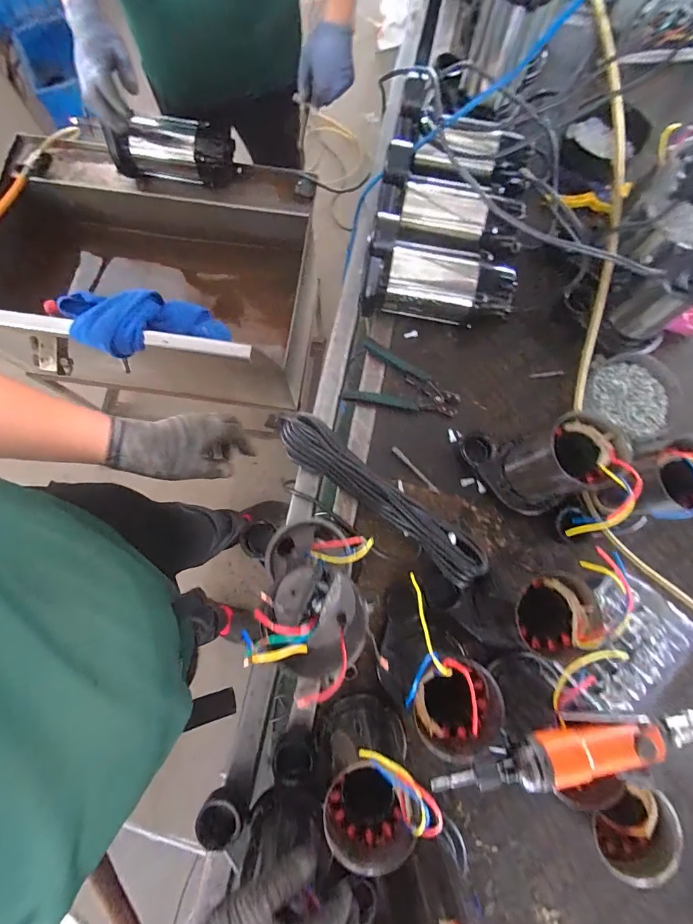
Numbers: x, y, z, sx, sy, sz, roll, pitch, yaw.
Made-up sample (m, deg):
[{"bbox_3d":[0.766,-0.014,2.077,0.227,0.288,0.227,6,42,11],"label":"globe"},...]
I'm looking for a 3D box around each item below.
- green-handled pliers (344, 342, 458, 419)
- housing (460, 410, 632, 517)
[{"bbox_3d":[0.097,-0.121,0.646,0.176,0.019,0.112,22,78,5],"label":"green-handled pliers"},{"bbox_3d":[0.258,0.004,0.535,0.156,0.182,0.117,0,77,0],"label":"housing"}]

